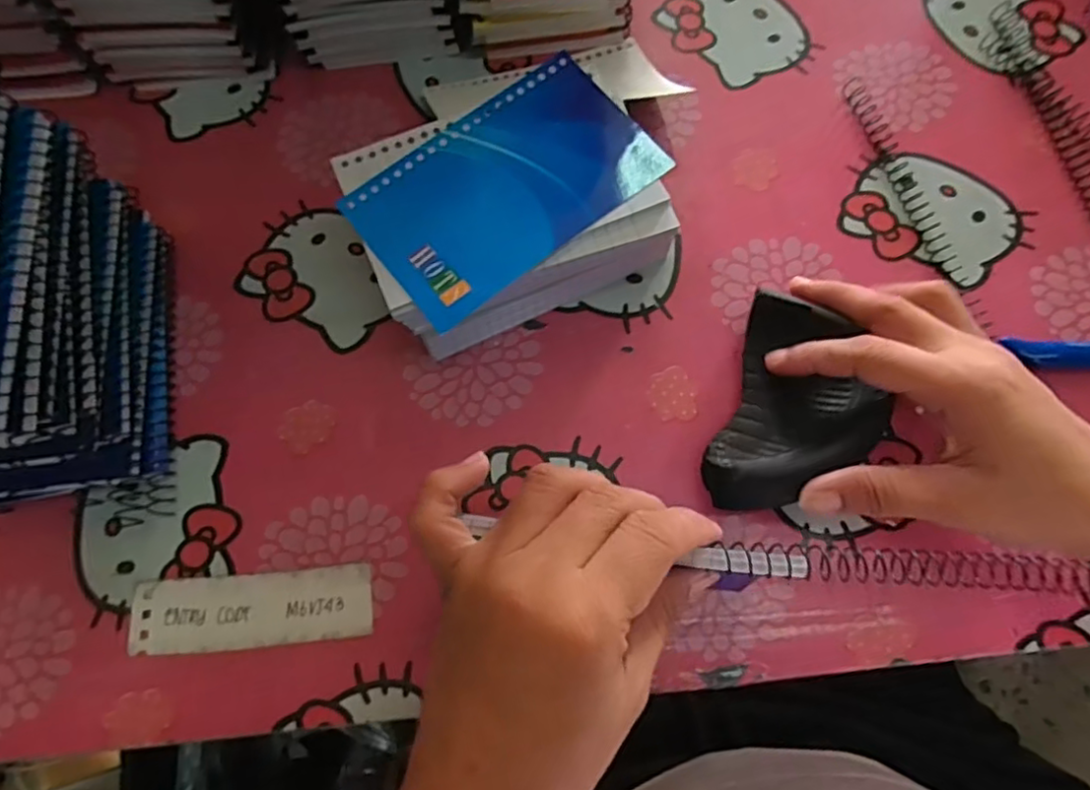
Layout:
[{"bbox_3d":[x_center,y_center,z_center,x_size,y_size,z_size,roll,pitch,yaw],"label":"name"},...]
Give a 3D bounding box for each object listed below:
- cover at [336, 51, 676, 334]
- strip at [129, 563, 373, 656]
[{"bbox_3d":[-0.017,-0.094,0.285,0.128,0.008,0.079,-37,76,-10],"label":"cover"},{"bbox_3d":[-0.131,0.096,0.288,0.105,0.004,0.031,-5,73,0],"label":"strip"}]

